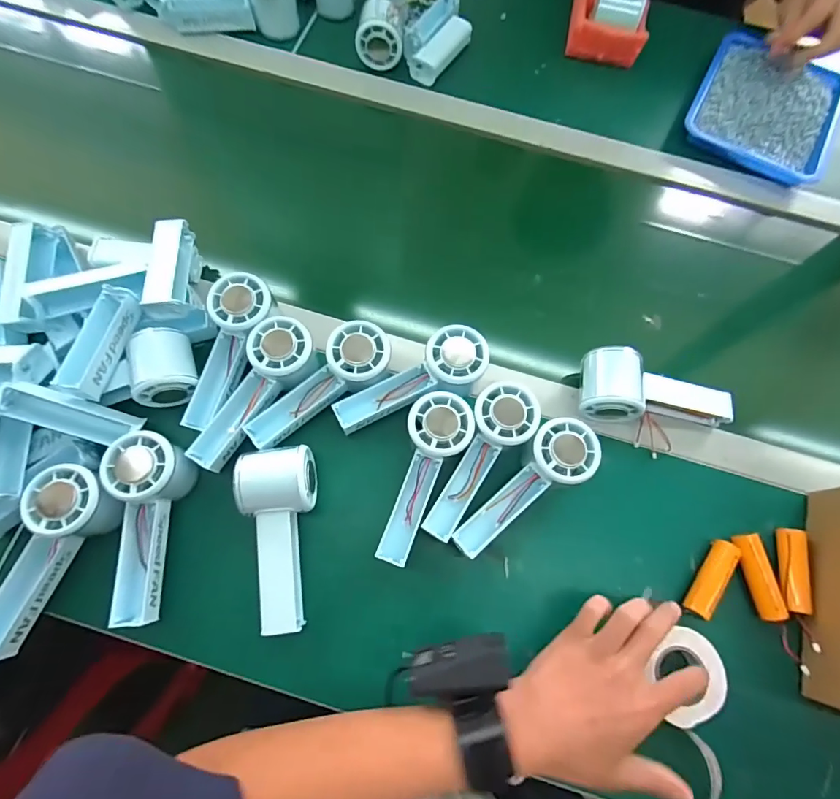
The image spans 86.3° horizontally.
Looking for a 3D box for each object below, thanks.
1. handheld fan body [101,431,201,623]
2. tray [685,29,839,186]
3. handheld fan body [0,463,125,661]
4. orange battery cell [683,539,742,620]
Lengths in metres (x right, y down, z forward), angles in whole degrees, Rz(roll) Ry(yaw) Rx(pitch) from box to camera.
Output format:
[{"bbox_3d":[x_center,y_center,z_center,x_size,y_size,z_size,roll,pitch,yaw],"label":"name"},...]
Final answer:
[{"bbox_3d":[-0.232,0.106,0.383,0.056,0.055,0.153,2,85,-1],"label":"handheld fan body"},{"bbox_3d":[0.449,-0.382,0.580,0.170,0.026,0.214,29,73,8],"label":"tray"},{"bbox_3d":[-0.301,0.129,0.363,0.060,0.039,0.151,24,86,6],"label":"handheld fan body"},{"bbox_3d":[0.256,0.157,0.394,0.019,0.022,0.071,35,74,10],"label":"orange battery cell"}]

